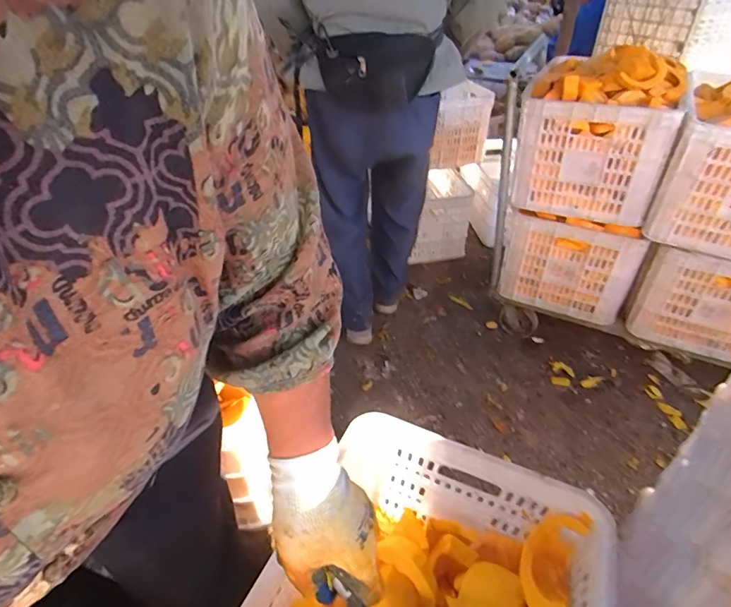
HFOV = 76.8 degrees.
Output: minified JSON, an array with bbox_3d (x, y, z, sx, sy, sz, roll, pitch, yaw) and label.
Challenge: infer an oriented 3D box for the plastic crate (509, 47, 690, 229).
[{"bbox_3d":[0.602,-0.458,1.227,0.339,0.343,0.411,19,44,19],"label":"plastic crate"}]

